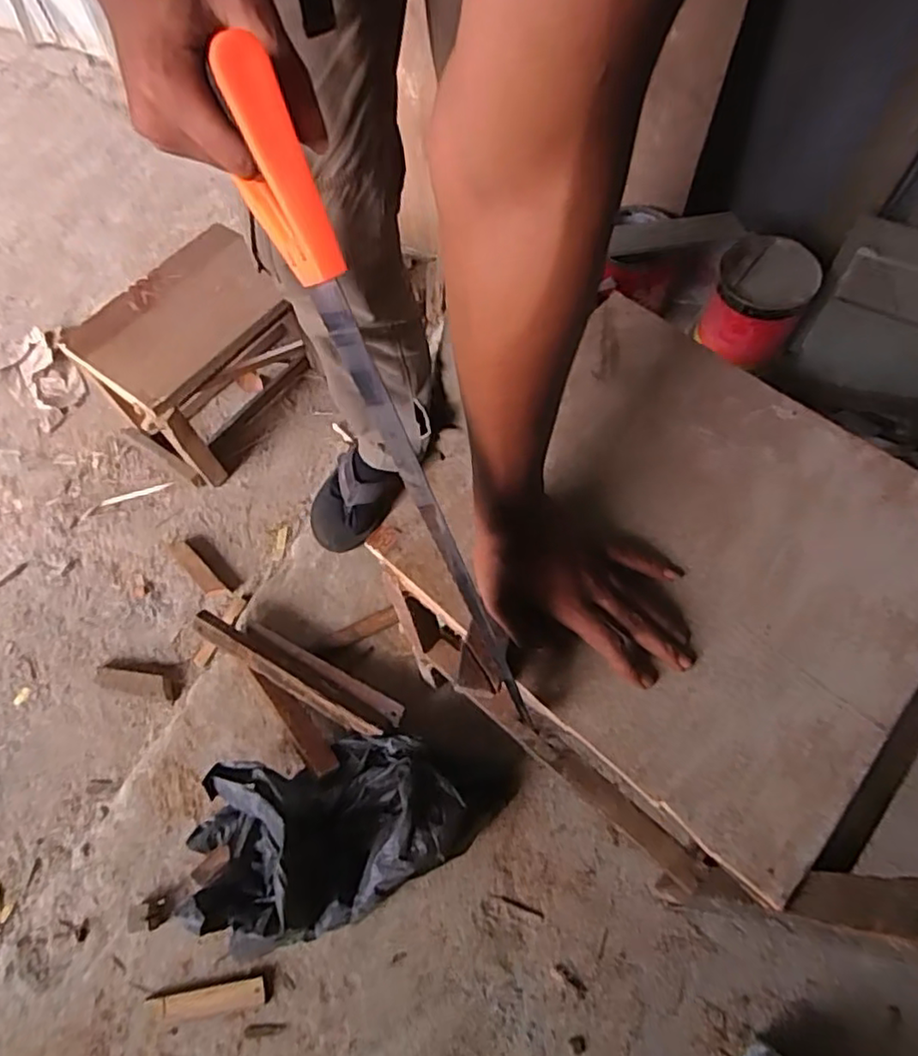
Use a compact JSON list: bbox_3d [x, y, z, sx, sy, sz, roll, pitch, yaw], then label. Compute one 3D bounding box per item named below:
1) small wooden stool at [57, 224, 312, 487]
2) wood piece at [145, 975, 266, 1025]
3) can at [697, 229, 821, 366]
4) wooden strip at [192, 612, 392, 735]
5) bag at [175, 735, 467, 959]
[{"bbox_3d":[-0.414,-0.273,1.053,0.227,0.239,0.307,32,68,15],"label":"small wooden stool"},{"bbox_3d":[-0.284,0.535,0.728,0.125,0.015,0.030,-9,64,-4],"label":"wood piece"},{"bbox_3d":[0.476,-0.369,1.052,0.154,0.140,0.159,-7,64,-3],"label":"can"},{"bbox_3d":[-0.232,0.195,0.861,0.306,0.021,0.034,28,67,13],"label":"wooden strip"},{"bbox_3d":[-0.151,0.362,0.763,0.339,0.112,0.200,-11,64,-5],"label":"bag"}]

